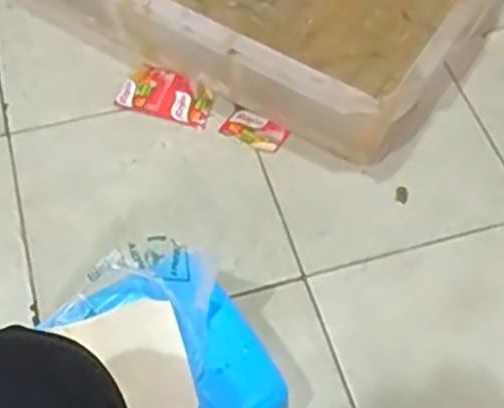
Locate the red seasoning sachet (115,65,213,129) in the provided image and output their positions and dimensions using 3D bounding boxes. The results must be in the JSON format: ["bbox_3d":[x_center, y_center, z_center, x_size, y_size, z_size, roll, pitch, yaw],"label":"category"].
[{"bbox_3d":[-0.113,-0.148,0.967,0.123,0.011,0.068,15,57,6],"label":"red seasoning sachet"}]

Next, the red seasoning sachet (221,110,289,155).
[{"bbox_3d":[0.004,-0.095,0.948,0.081,0.010,0.047,29,60,15],"label":"red seasoning sachet"}]

